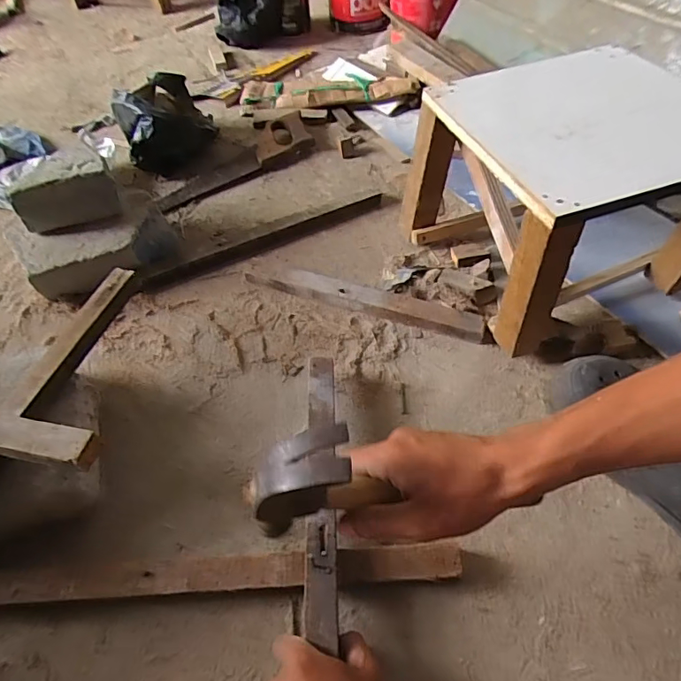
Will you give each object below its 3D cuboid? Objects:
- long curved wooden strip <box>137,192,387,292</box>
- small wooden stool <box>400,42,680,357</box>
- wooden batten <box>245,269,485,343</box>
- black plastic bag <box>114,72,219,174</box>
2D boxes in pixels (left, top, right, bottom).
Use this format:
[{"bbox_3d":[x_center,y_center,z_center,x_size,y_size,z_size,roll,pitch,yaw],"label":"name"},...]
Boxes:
[{"bbox_3d":[-0.113,-0.159,0.767,0.394,0.023,0.028,-25,57,-16],"label":"long curved wooden strip"},{"bbox_3d":[0.278,-0.184,0.639,0.291,0.239,0.290,-18,55,-11],"label":"small wooden stool"},{"bbox_3d":[0.031,-0.058,0.685,0.328,0.025,0.036,16,56,13],"label":"wooden batten"},{"bbox_3d":[-0.312,-0.396,0.890,0.160,0.126,0.161,-18,55,-11],"label":"black plastic bag"}]

